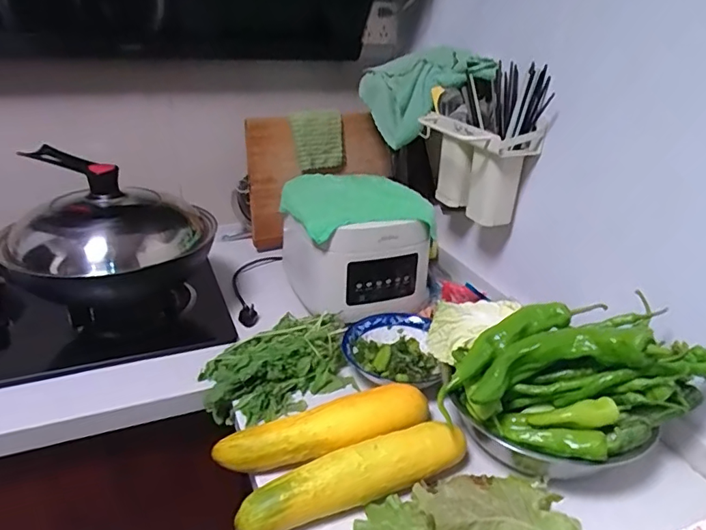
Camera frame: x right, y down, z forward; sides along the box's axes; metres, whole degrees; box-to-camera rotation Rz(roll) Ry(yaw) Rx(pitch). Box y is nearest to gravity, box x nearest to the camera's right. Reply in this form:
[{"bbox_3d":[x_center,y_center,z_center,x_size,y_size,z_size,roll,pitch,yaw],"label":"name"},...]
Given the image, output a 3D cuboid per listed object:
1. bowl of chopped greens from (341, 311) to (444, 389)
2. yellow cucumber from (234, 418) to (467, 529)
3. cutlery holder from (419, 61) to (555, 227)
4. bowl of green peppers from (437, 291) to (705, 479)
[{"bbox_3d":[0.057,0.134,0.782,0.153,0.050,0.151,6,27,5],"label":"bowl of chopped greens"},{"bbox_3d":[0.002,0.237,0.570,0.259,0.061,0.058,-9,29,-23],"label":"yellow cucumber"},{"bbox_3d":[0.216,-0.216,0.897,0.128,0.245,0.190,-5,28,-15],"label":"cutlery holder"},{"bbox_3d":[0.271,0.143,0.617,0.308,0.168,0.177,-2,27,-9],"label":"bowl of green peppers"}]

